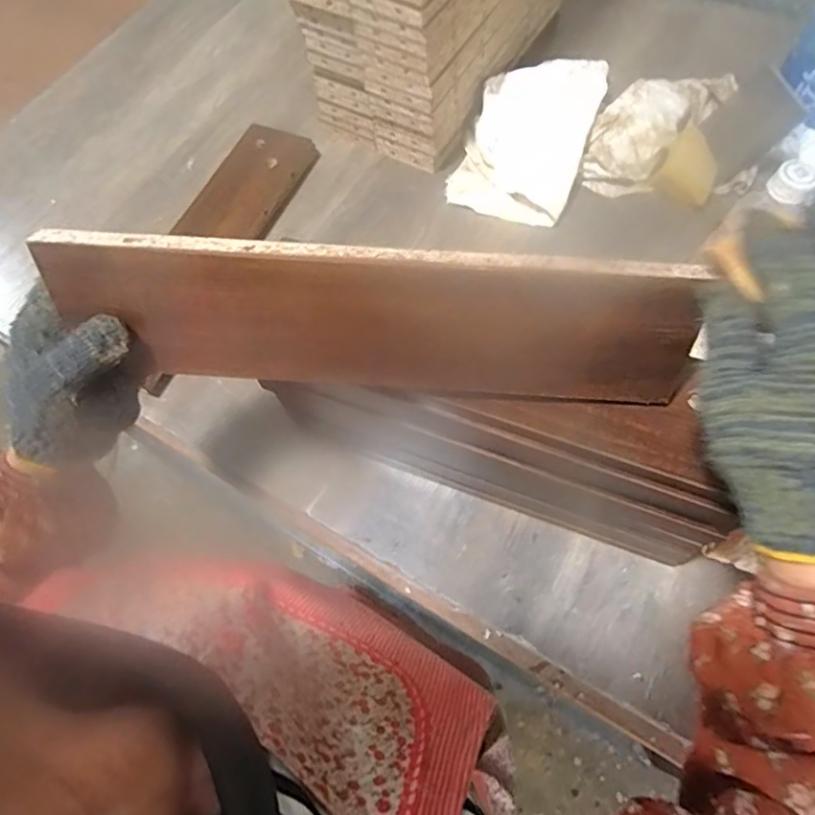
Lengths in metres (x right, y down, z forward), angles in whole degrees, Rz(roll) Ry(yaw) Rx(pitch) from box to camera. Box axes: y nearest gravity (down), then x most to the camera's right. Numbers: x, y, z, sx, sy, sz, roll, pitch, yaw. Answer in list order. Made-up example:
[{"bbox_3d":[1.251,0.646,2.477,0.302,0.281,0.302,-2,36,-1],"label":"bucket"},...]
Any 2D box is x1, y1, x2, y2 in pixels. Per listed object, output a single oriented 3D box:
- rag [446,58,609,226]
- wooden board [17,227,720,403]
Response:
[{"bbox_3d":[0.140,-0.323,0.659,0.141,0.067,0.213,19,67,12],"label":"rag"},{"bbox_3d":[-0.022,-0.045,0.319,0.347,0.085,0.014,4,39,2],"label":"wooden board"}]

